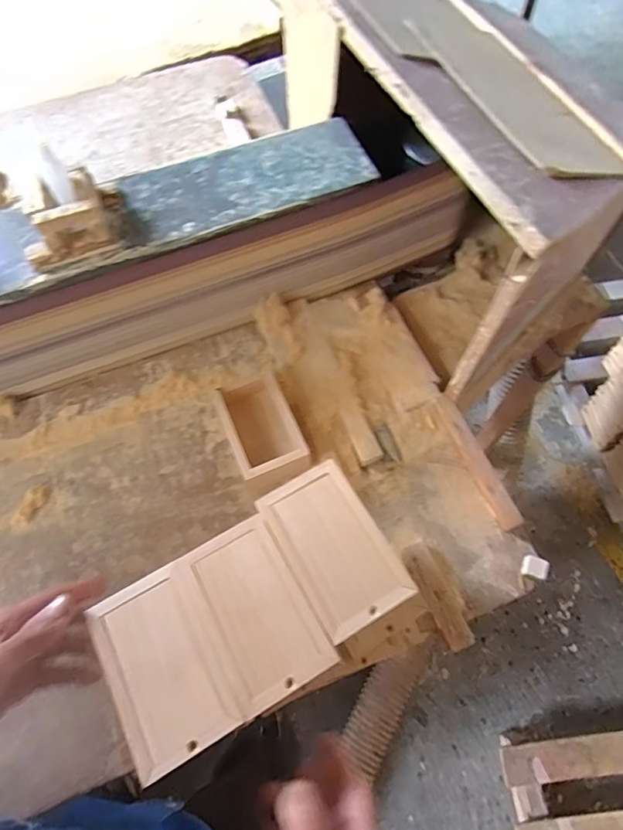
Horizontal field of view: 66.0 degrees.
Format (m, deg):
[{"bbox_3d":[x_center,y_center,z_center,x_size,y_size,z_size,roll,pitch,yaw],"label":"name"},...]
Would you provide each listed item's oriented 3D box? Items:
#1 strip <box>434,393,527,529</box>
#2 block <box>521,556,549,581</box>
[{"bbox_3d":[0.193,0.052,0.563,0.026,0.009,0.172,-19,66,-7],"label":"strip"},{"bbox_3d":[0.239,0.163,0.512,0.022,0.016,0.022,19,67,11],"label":"block"}]

